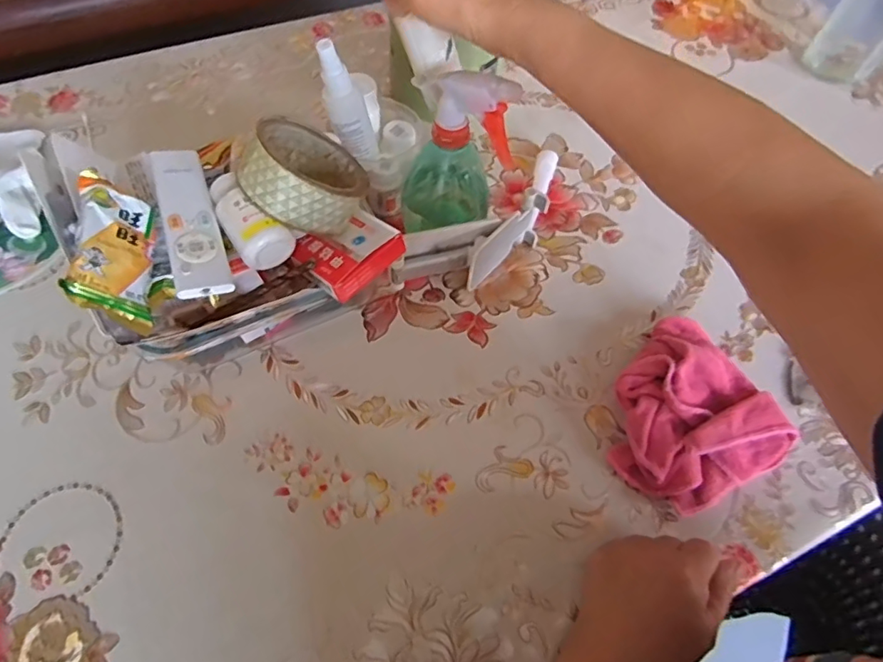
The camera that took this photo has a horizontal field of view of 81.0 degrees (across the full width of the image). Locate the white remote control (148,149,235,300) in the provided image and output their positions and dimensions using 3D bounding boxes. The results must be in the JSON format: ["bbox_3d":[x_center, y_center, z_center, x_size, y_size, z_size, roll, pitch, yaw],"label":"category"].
[{"bbox_3d":[-0.183,-0.083,0.374,0.034,0.014,0.143,-19,65,-13],"label":"white remote control"}]

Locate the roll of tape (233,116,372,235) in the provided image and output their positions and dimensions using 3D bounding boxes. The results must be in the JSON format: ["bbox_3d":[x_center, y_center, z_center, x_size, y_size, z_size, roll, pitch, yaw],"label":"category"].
[{"bbox_3d":[-0.104,-0.118,0.396,0.088,0.046,0.088,27,31,-18],"label":"roll of tape"}]

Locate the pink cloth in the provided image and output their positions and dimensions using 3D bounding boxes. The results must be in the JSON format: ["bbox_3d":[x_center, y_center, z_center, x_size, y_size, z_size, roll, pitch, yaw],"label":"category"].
[{"bbox_3d":[0.197,0.066,0.431,0.127,0.051,0.141,-22,66,-14],"label":"pink cloth"}]

